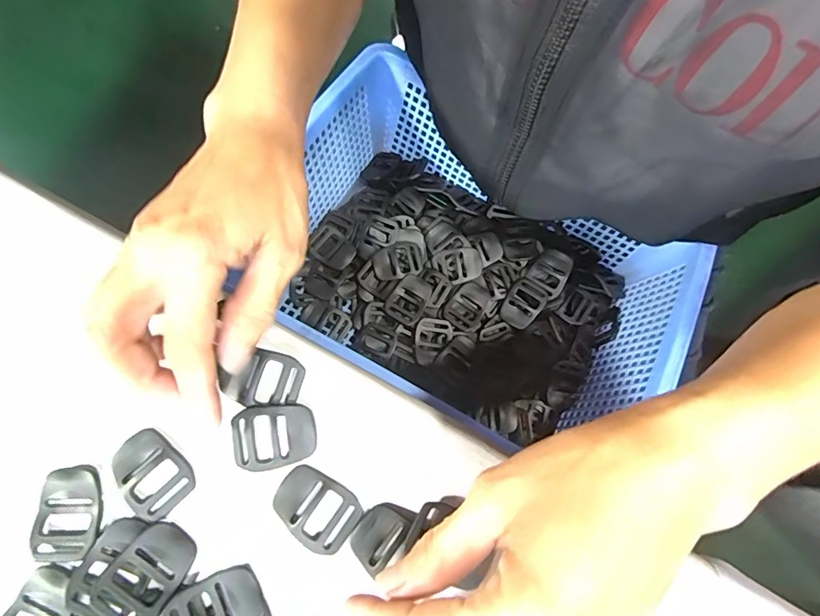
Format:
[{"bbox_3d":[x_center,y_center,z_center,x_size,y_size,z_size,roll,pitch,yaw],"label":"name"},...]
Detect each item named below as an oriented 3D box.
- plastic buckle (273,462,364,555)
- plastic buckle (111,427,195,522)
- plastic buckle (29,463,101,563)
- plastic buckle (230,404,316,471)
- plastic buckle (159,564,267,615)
[{"bbox_3d":[-0.043,0.090,0.209,0.038,0.005,0.028,34,78,9],"label":"plastic buckle"},{"bbox_3d":[-0.118,0.076,0.211,0.037,0.006,0.029,41,80,10],"label":"plastic buckle"},{"bbox_3d":[-0.152,0.091,0.207,0.027,0.008,0.039,-2,76,0],"label":"plastic buckle"},{"bbox_3d":[-0.063,0.059,0.216,0.038,0.007,0.028,-7,76,-1],"label":"plastic buckle"},{"bbox_3d":[-0.085,0.129,0.193,0.045,0.009,0.028,-31,77,-7],"label":"plastic buckle"}]

